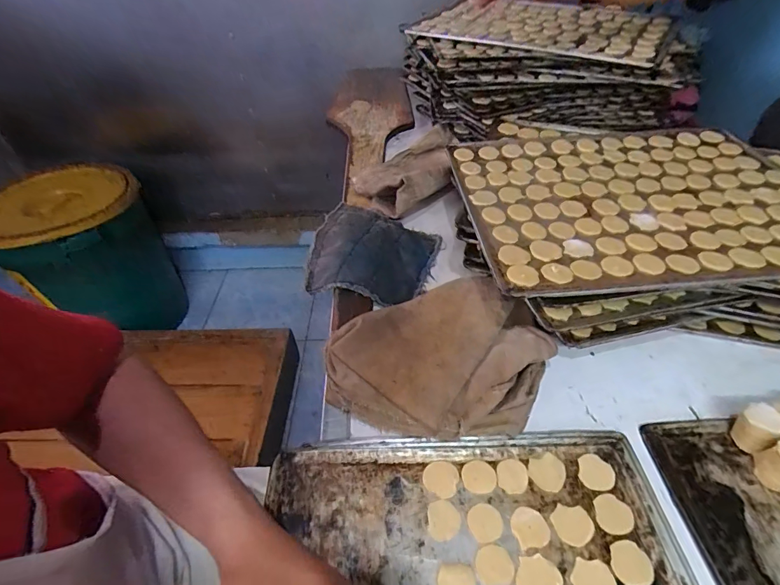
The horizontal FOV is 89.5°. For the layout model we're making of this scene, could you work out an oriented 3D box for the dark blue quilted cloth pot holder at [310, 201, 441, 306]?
[{"bbox_3d":[-0.029,-0.059,0.575,0.172,0.032,0.168,-1,48,1],"label":"dark blue quilted cloth pot holder"}]

